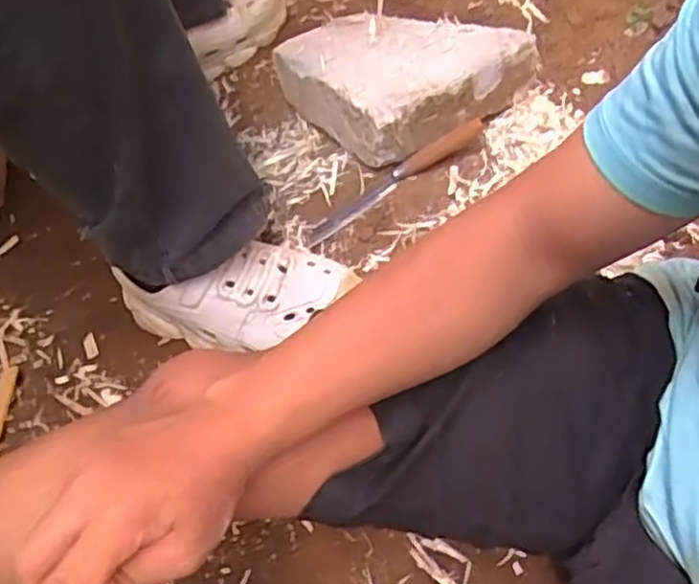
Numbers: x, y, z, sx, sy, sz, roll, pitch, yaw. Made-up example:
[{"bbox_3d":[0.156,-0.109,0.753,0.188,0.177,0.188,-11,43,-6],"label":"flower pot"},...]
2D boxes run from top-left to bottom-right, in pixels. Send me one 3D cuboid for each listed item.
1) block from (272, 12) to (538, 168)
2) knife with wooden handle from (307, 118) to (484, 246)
[{"bbox_3d":[0.059,-0.241,0.838,0.210,0.091,0.200,-29,50,-23],"label":"block"},{"bbox_3d":[0.049,-0.115,0.761,0.221,0.018,0.020,-36,52,-12],"label":"knife with wooden handle"}]

